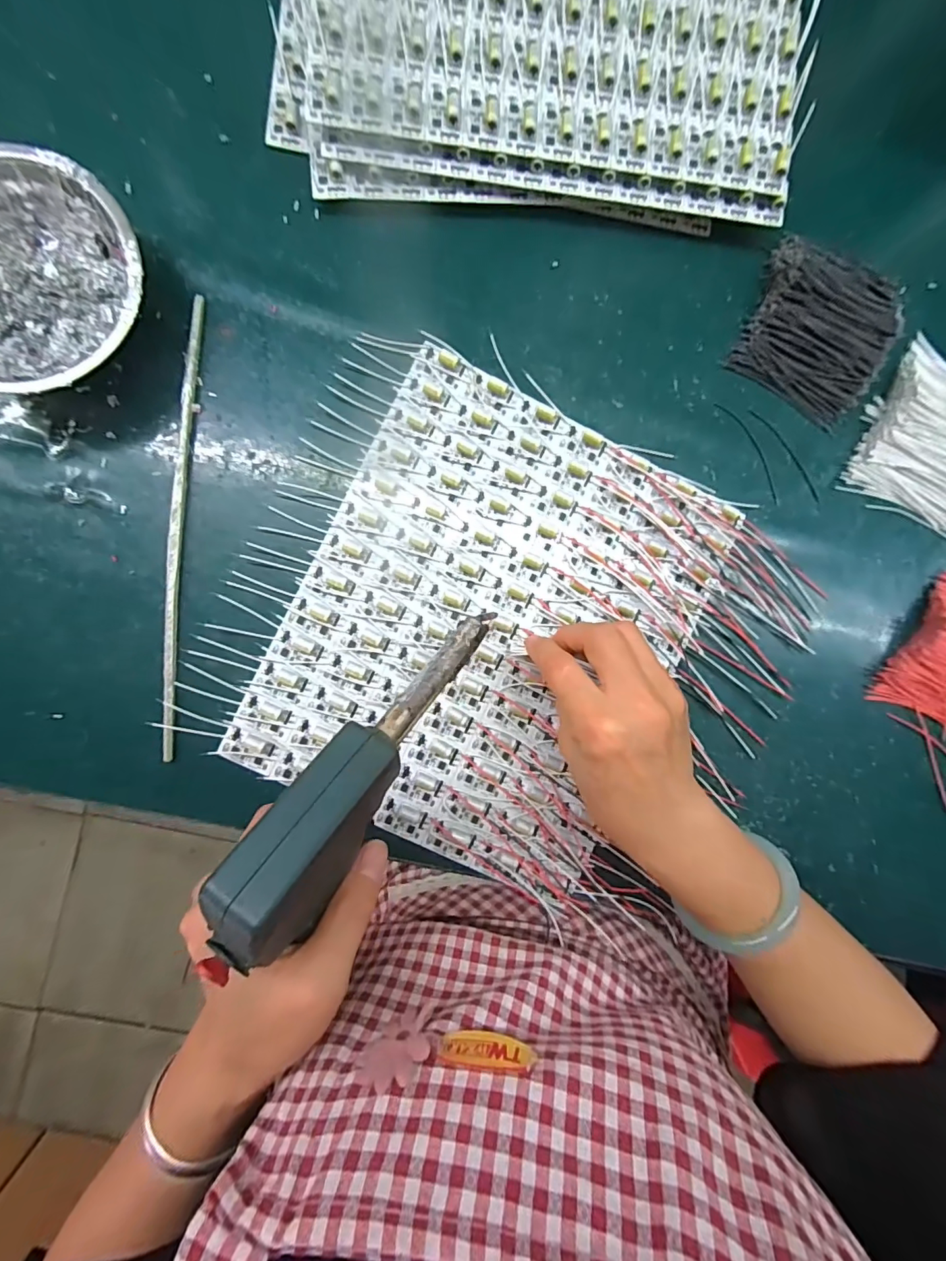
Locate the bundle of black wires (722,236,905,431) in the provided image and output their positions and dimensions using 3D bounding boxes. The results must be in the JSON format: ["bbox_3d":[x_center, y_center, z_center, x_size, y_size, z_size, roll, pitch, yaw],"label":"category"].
[{"bbox_3d":[0.232,-0.202,0.317,0.096,0.024,0.099,29,89,-4],"label":"bundle of black wires"}]

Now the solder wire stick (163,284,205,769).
[{"bbox_3d":[-0.178,-0.062,0.290,0.010,0.008,0.274,4,91,-4],"label":"solder wire stick"}]

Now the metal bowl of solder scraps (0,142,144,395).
[{"bbox_3d":[-0.244,-0.191,0.268,0.120,0.041,0.124,0,92,-4],"label":"metal bowl of solder scraps"}]

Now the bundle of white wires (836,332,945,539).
[{"bbox_3d":[0.321,-0.133,0.322,0.097,0.017,0.114,23,90,-5],"label":"bundle of white wires"}]

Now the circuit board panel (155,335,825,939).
[{"bbox_3d":[0.029,0.008,0.307,0.351,0.014,0.289,28,89,-4],"label":"circuit board panel"}]

